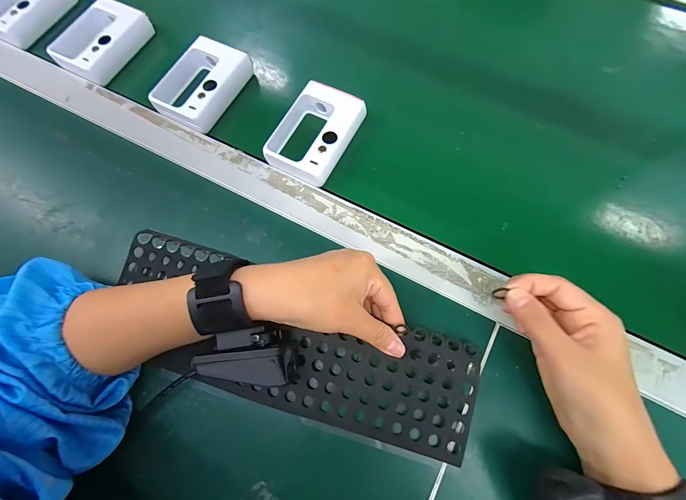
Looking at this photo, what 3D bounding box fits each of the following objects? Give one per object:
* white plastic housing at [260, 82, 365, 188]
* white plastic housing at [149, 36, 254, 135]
[{"bbox_3d":[-0.027,-0.113,0.308,0.067,0.025,0.095,26,74,8],"label":"white plastic housing"},{"bbox_3d":[-0.152,-0.177,0.331,0.070,0.026,0.093,29,75,9],"label":"white plastic housing"}]

